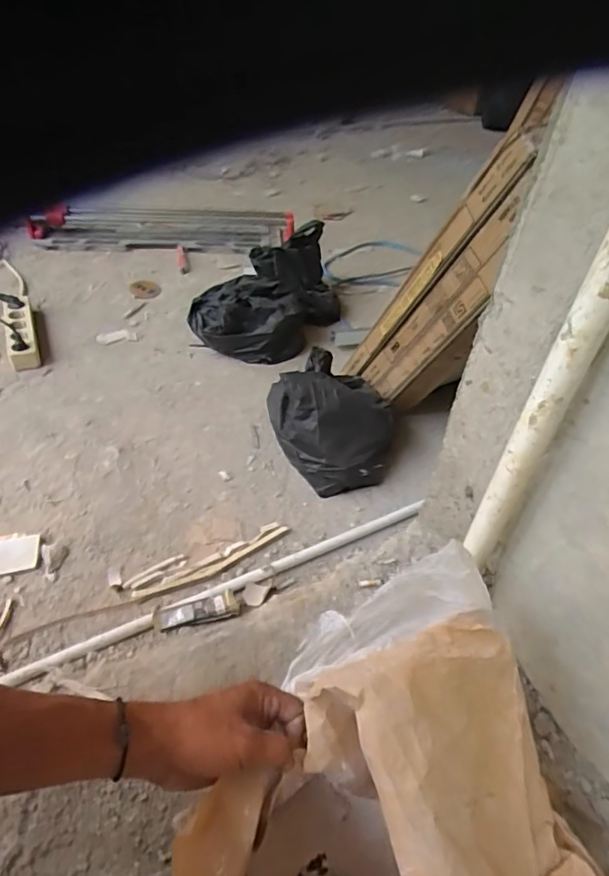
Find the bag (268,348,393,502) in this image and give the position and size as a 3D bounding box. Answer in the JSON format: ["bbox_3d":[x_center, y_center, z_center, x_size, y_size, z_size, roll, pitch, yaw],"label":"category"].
[{"bbox_3d":[0.045,-0.046,0.956,0.205,0.165,0.252,-4,43,-9],"label":"bag"}]

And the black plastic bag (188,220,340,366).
[{"bbox_3d":[-0.066,-0.307,1.187,0.357,0.181,0.200,-27,51,-29],"label":"black plastic bag"}]

